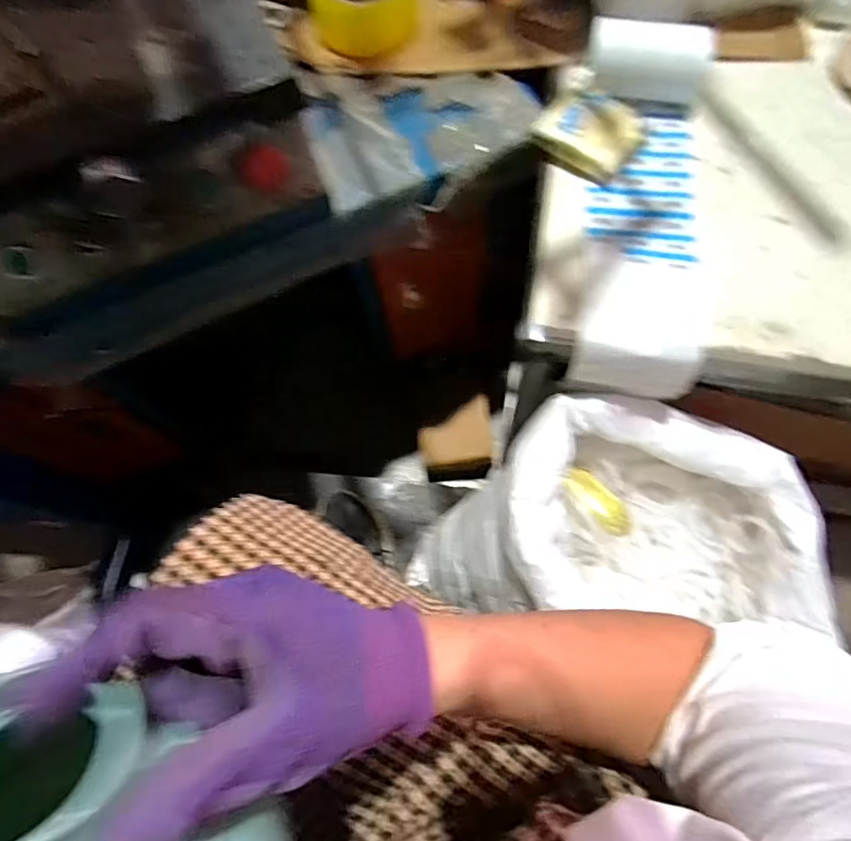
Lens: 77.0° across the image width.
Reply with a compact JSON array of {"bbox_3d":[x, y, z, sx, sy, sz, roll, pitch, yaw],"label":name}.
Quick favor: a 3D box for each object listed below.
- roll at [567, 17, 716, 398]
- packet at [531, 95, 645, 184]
[{"bbox_3d":[0.217,-0.209,0.530,0.115,0.110,0.355,6,71,4],"label":"roll"},{"bbox_3d":[0.172,-0.301,0.563,0.096,0.034,0.082,39,77,14],"label":"packet"}]

